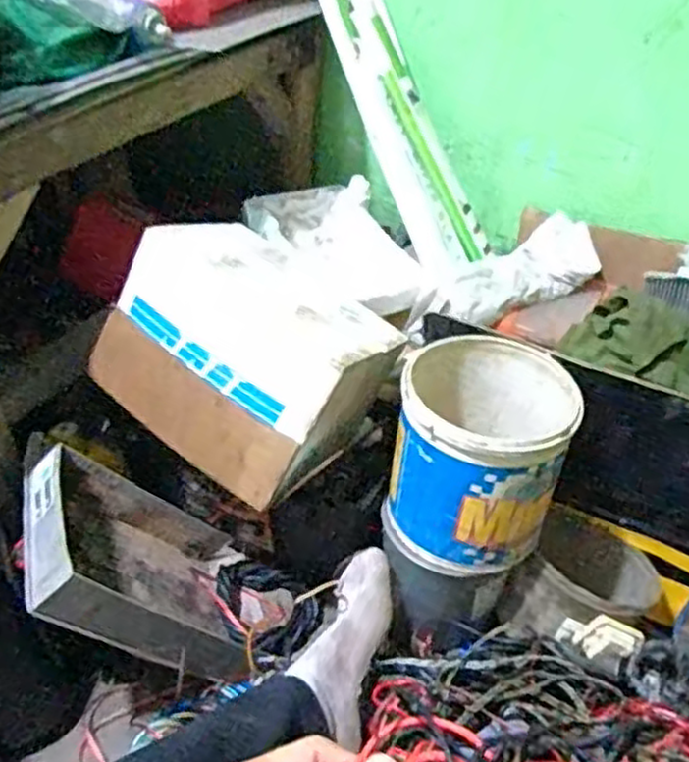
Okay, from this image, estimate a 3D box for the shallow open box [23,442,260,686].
[{"bbox_3d":[-0.228,0.216,0.835,0.068,0.287,0.205,-40,37,8],"label":"shallow open box"}]

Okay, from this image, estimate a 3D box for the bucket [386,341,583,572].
[{"bbox_3d":[0.145,0.080,0.807,0.178,0.185,0.177,12,39,14],"label":"bucket"}]

